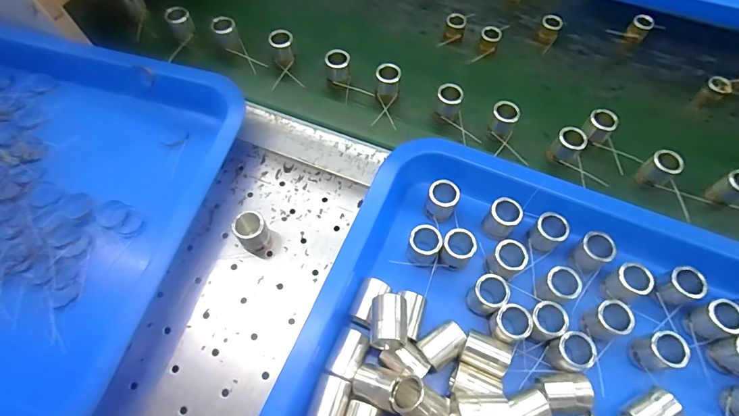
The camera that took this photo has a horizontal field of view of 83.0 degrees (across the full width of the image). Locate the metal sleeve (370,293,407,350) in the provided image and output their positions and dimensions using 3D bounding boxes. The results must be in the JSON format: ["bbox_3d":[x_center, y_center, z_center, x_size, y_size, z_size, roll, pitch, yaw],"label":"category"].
[{"bbox_3d":[0.013,0.075,0.272,0.022,0.023,0.033,4,63,0],"label":"metal sleeve"}]

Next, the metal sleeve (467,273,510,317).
[{"bbox_3d":[0.083,0.061,0.293,0.021,0.033,0.021,1,63,-1],"label":"metal sleeve"}]

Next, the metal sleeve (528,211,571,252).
[{"bbox_3d":[0.133,0.018,0.311,0.020,0.024,0.021,1,63,-1],"label":"metal sleeve"}]

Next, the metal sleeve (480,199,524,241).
[{"bbox_3d":[0.101,0.007,0.315,0.022,0.023,0.019,38,68,16],"label":"metal sleeve"}]

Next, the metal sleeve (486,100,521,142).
[{"bbox_3d":[0.119,-0.076,0.377,0.022,0.033,0.025,26,65,11],"label":"metal sleeve"}]

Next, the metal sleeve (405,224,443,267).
[{"bbox_3d":[0.040,0.027,0.306,0.022,0.029,0.021,1,63,-1],"label":"metal sleeve"}]

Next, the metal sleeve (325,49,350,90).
[{"bbox_3d":[-0.030,-0.131,0.397,0.021,0.029,0.022,-1,63,-2],"label":"metal sleeve"}]

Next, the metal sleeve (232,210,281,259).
[{"bbox_3d":[-0.084,0.020,0.313,0.026,0.032,0.025,-33,68,-17],"label":"metal sleeve"}]

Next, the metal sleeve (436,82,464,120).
[{"bbox_3d":[0.072,-0.096,0.384,0.022,0.029,0.021,1,63,-1],"label":"metal sleeve"}]

